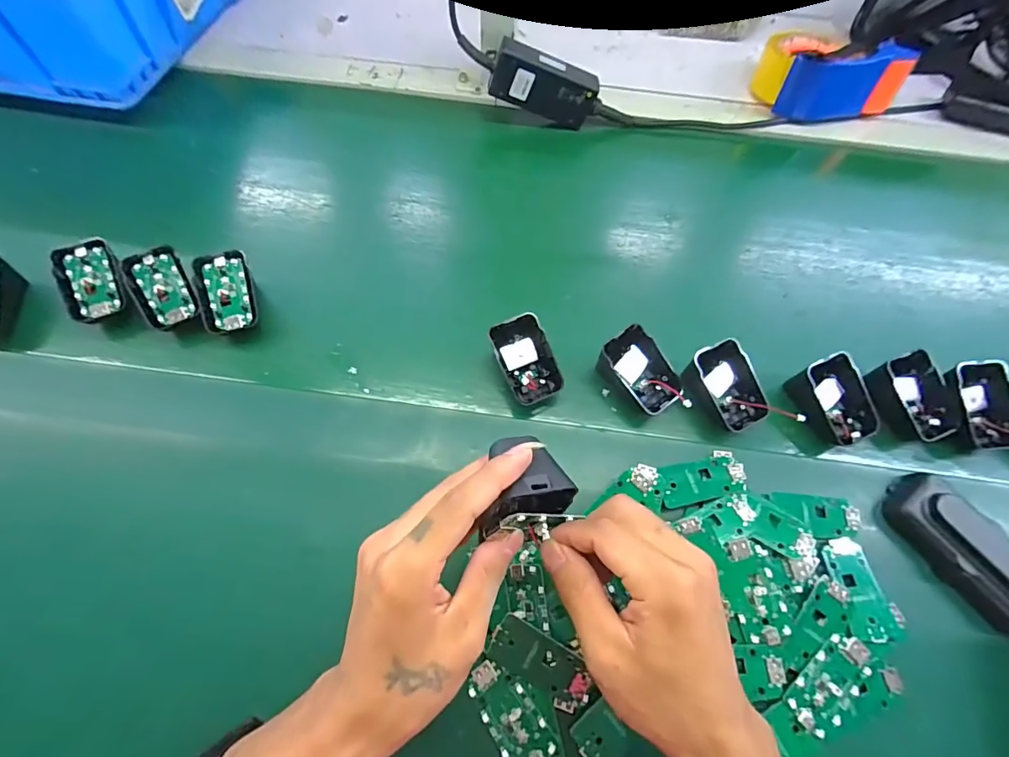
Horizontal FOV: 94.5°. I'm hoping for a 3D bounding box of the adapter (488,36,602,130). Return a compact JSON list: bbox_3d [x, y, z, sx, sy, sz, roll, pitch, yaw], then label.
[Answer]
[{"bbox_3d":[0.046,-0.323,0.517,0.119,0.053,0.023,14,59,-15],"label":"adapter"}]

